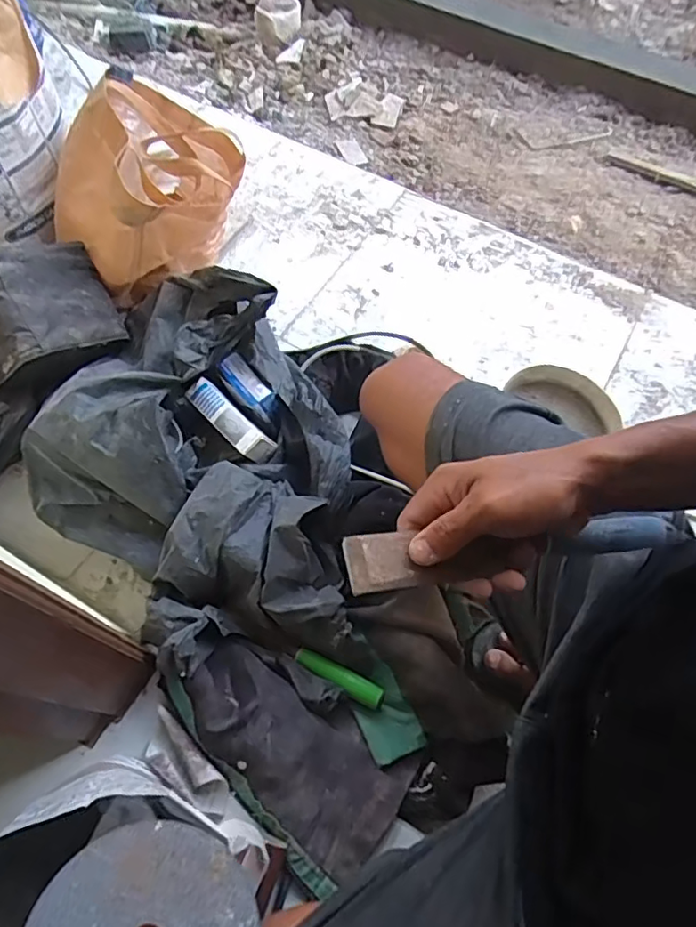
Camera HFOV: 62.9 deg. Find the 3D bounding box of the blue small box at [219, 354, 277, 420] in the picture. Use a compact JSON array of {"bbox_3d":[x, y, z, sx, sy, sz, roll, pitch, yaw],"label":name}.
[{"bbox_3d":[-0.135,-0.109,0.780,0.098,0.025,0.041,45,98,17],"label":"blue small box"}]

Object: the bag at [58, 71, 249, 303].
[{"bbox_3d":[-0.267,-0.396,0.830,0.282,0.215,0.215,-36,69,-20],"label":"bag"}]

